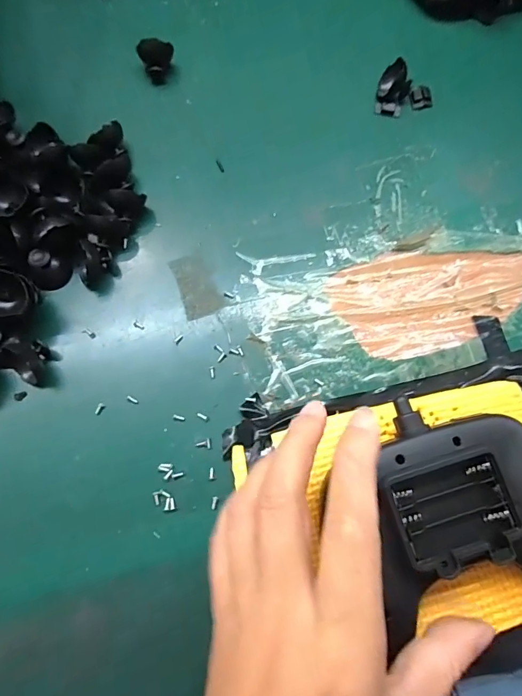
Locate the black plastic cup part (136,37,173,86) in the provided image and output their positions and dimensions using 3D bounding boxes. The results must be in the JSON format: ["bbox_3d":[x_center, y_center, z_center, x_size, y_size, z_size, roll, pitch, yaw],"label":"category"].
[{"bbox_3d":[-0.079,-0.217,0.319,0.024,0.023,0.019,2,73,-1],"label":"black plastic cup part"}]

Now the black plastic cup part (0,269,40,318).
[{"bbox_3d":[-0.147,-0.032,0.241,0.030,0.016,0.030,10,65,-23],"label":"black plastic cup part"}]

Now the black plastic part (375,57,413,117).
[{"bbox_3d":[0.100,-0.195,0.316,0.023,0.019,0.034,15,74,3],"label":"black plastic part"}]

